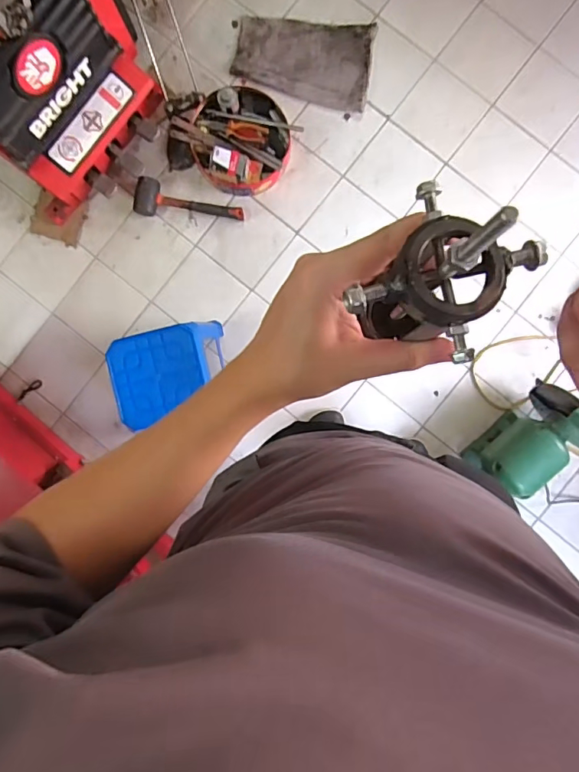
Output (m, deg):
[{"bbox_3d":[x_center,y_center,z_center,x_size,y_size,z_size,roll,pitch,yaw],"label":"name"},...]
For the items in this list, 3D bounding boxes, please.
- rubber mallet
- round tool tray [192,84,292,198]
[{"bbox_3d":[-0.274,-0.473,1.306,0.291,0.055,0.088,16,91,2],"label":"rubber mallet"},{"bbox_3d":[-0.128,-0.654,1.284,0.247,0.093,0.271,0,90,2],"label":"round tool tray"}]

